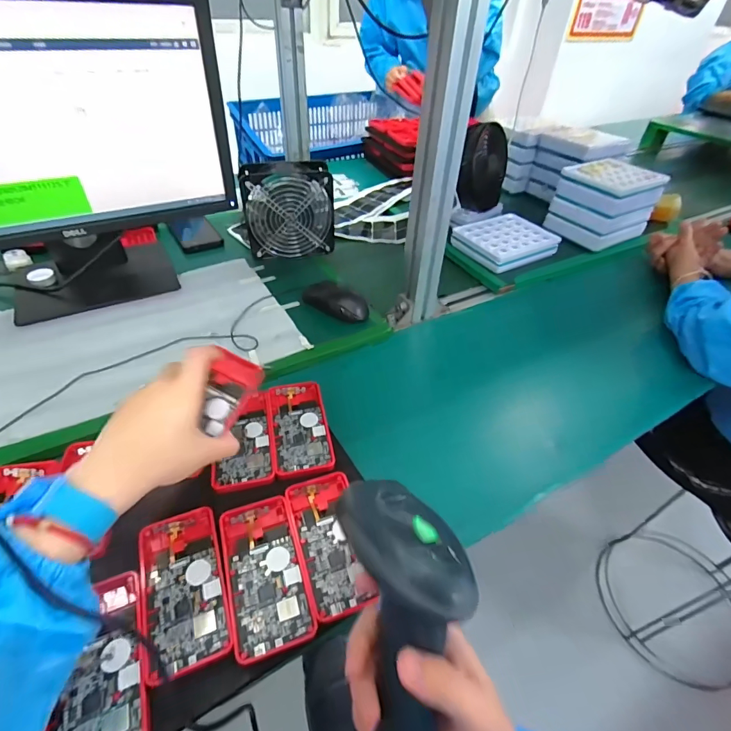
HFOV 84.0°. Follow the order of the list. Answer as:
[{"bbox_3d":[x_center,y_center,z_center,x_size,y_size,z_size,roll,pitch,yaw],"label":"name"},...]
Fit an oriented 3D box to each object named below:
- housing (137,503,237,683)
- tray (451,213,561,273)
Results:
[{"bbox_3d":[-0.148,0.176,0.330,0.061,0.009,0.123,-15,48,-18],"label":"housing"},{"bbox_3d":[0.259,-0.237,0.772,0.185,0.032,0.138,-20,50,-22],"label":"tray"}]

